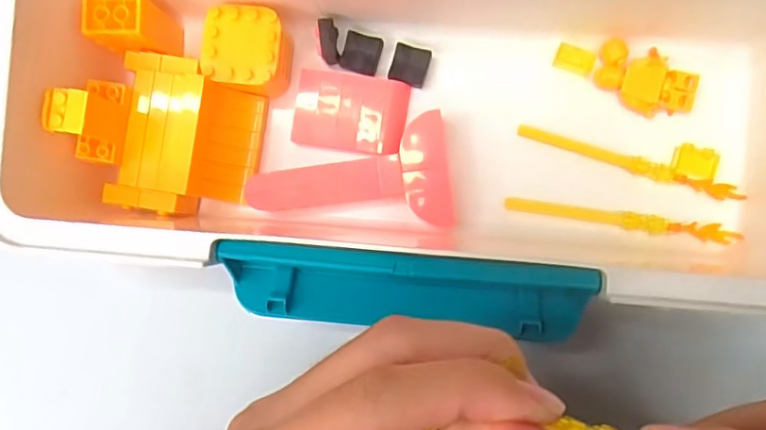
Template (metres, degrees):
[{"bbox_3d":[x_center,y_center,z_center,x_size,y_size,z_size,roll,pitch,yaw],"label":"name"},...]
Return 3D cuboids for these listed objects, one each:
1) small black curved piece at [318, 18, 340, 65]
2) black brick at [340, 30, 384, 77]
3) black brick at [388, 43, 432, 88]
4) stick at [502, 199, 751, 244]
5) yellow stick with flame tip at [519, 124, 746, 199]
[{"bbox_3d":[-0.023,-0.074,0.257,0.006,0.013,0.017,-7,87,5],"label":"small black curved piece"},{"bbox_3d":[-0.009,-0.070,0.259,0.015,0.009,0.017,13,89,5],"label":"black brick"},{"bbox_3d":[0.012,-0.064,0.258,0.016,0.008,0.016,14,89,5],"label":"black brick"},{"bbox_3d":[0.098,0.002,0.250,0.092,0.005,0.007,9,89,5],"label":"stick"},{"bbox_3d":[0.102,-0.022,0.250,0.091,0.004,0.007,19,90,5],"label":"yellow stick with flame tip"}]

